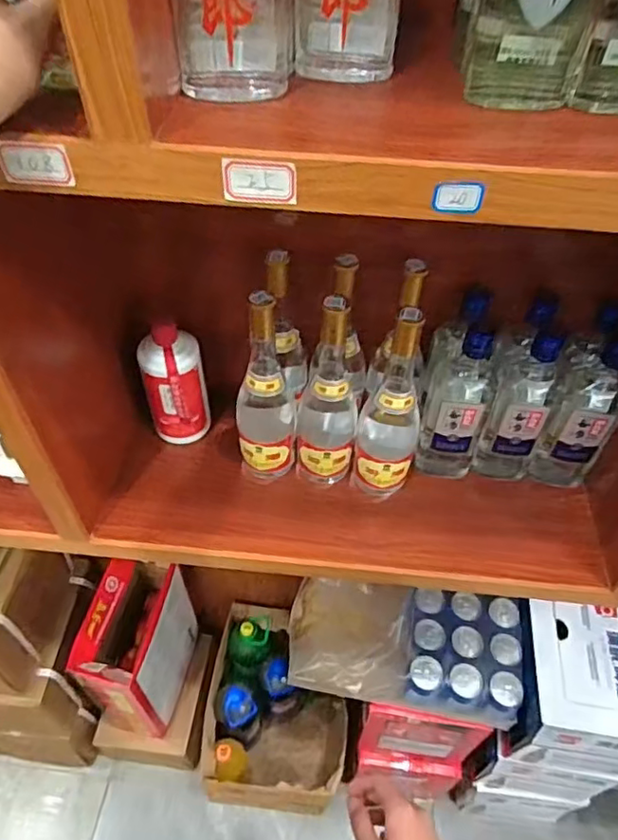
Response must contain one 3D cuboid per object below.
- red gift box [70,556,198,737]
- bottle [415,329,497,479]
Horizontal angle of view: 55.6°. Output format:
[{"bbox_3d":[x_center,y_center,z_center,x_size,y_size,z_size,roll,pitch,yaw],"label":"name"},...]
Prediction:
[{"bbox_3d":[-0.370,0.491,1.291,0.160,0.385,0.279,11,50,8],"label":"red gift box"},{"bbox_3d":[0.182,-0.016,0.709,0.070,0.217,0.062,16,51,12],"label":"bottle"}]

